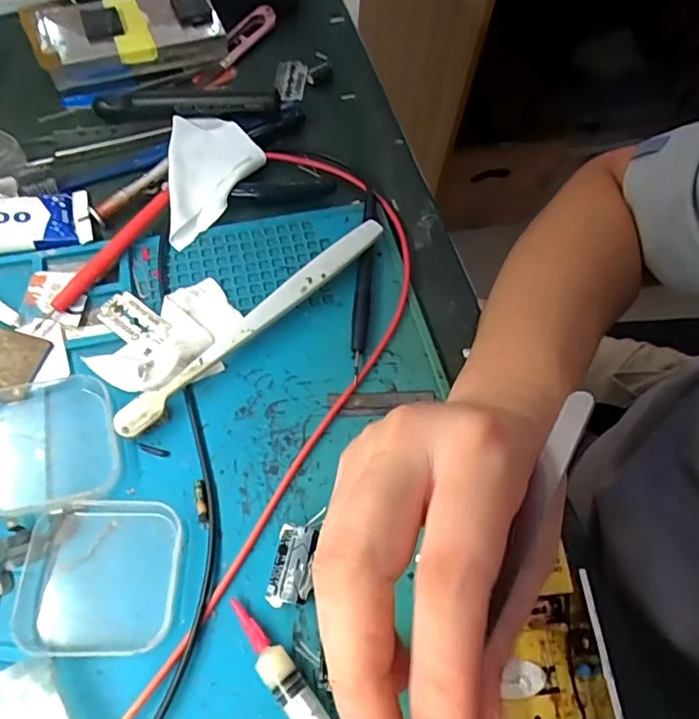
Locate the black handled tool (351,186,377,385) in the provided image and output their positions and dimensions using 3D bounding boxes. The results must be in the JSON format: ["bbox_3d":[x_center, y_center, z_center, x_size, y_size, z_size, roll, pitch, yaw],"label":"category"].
[{"bbox_3d":[0.009,-0.052,0.332,0.008,0.013,0.138,6,62,-1],"label":"black handled tool"}]

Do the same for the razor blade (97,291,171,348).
[{"bbox_3d":[-0.120,-0.023,0.310,0.046,0.004,0.021,34,65,13],"label":"razor blade"}]

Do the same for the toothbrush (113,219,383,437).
[{"bbox_3d":[-0.048,-0.021,0.309,0.182,0.018,0.015,-40,72,-21],"label":"toothbrush"}]

